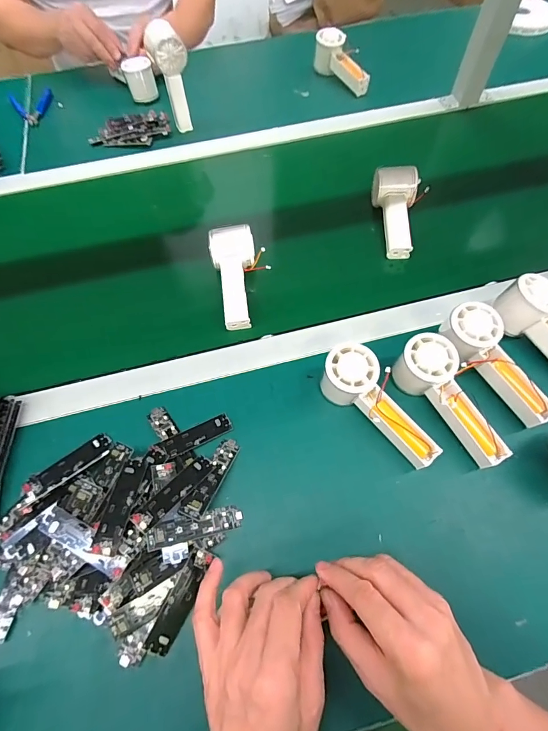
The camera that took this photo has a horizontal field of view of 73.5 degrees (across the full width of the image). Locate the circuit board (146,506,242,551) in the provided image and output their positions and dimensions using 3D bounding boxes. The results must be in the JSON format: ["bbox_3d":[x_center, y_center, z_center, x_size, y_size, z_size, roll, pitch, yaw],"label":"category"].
[{"bbox_3d":[-0.075,0.156,0.357,0.091,0.007,0.022,-4,59,-28],"label":"circuit board"}]

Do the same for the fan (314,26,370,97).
[{"bbox_3d":[0.133,-0.602,0.731,0.055,0.058,0.152,-20,64,-9],"label":"fan"}]

